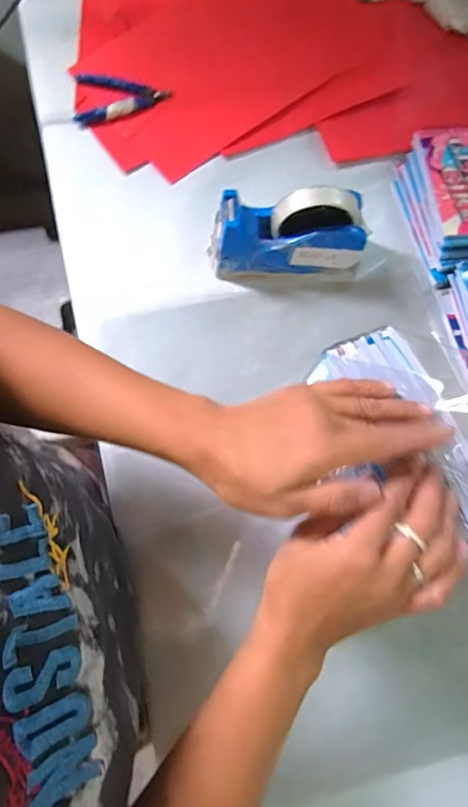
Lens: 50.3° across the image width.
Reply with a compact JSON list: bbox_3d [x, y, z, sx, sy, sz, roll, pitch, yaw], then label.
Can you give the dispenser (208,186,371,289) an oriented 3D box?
[{"bbox_3d":[0.057,-0.177,0.532,0.158,0.101,0.061,-3,74,-1],"label":"dispenser"}]

